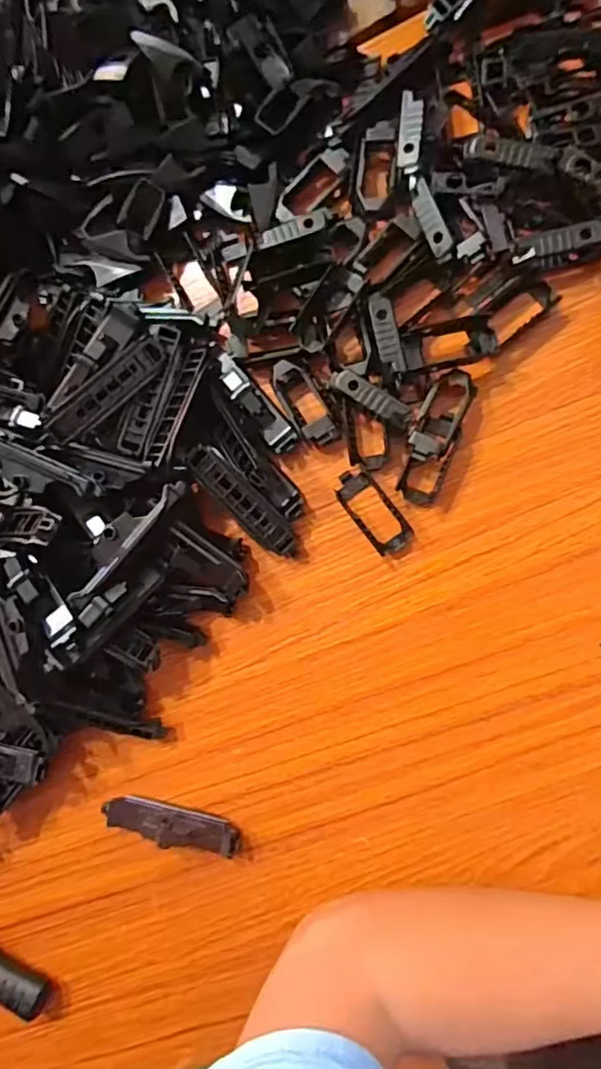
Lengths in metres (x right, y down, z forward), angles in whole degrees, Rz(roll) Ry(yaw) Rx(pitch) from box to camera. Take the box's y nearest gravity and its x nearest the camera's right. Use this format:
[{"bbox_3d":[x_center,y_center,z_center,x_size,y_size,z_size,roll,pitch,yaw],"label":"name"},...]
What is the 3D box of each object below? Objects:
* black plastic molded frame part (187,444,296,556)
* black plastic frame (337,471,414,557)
[{"bbox_3d":[-0.031,-0.019,0.322,0.019,0.017,0.075,-42,84,6],"label":"black plastic molded frame part"},{"bbox_3d":[0.039,-0.013,0.319,0.022,0.008,0.051,-39,82,6],"label":"black plastic frame"}]

